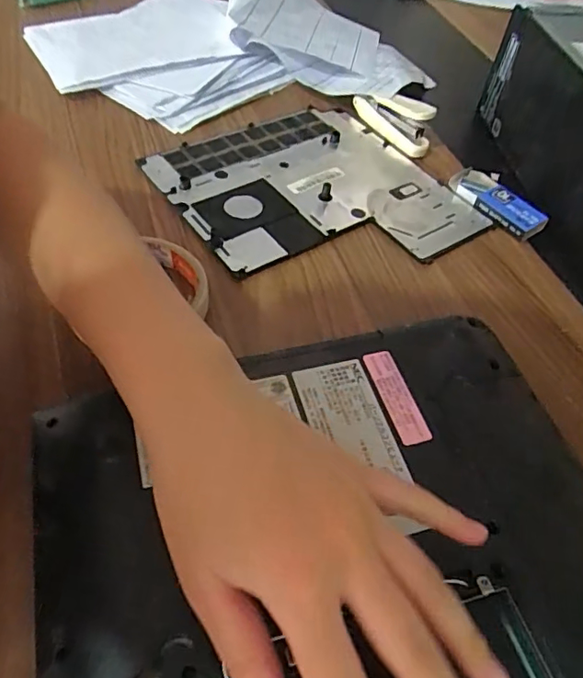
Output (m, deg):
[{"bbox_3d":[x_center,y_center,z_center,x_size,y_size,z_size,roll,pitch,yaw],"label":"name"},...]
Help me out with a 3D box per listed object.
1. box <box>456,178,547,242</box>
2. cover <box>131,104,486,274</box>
[{"bbox_3d":[0.171,-0.111,0.435,0.031,0.014,0.074,-33,62,-27],"label":"box"},{"bbox_3d":[0.015,-0.125,0.435,0.205,0.006,0.215,-26,59,-23],"label":"cover"}]

